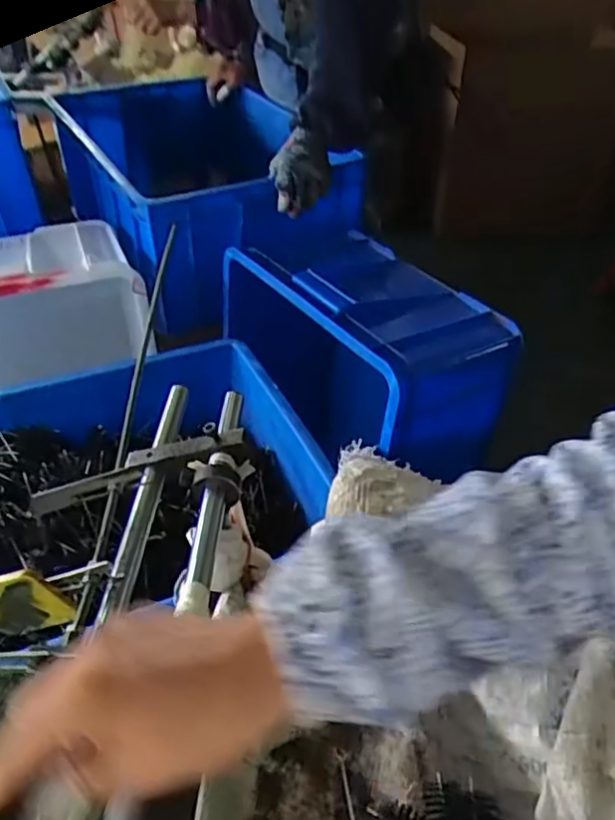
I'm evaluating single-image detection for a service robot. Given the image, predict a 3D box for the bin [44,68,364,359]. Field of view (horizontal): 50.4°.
[{"bbox_3d":[-0.198,-0.393,1.169,0.355,0.238,0.618,-22,46,-25],"label":"bin"}]

